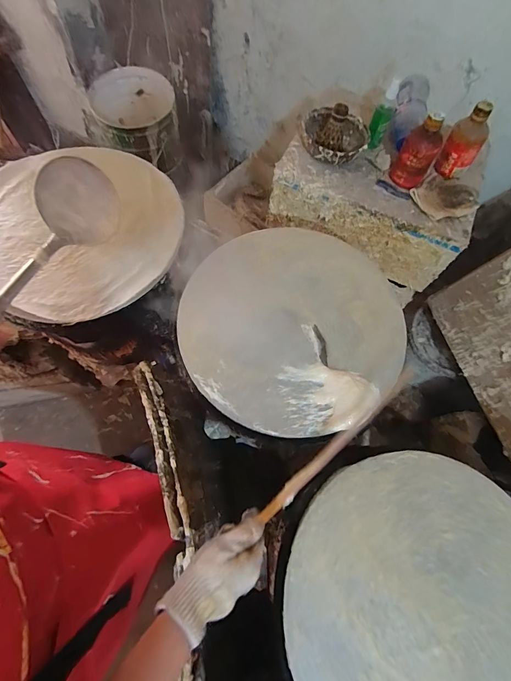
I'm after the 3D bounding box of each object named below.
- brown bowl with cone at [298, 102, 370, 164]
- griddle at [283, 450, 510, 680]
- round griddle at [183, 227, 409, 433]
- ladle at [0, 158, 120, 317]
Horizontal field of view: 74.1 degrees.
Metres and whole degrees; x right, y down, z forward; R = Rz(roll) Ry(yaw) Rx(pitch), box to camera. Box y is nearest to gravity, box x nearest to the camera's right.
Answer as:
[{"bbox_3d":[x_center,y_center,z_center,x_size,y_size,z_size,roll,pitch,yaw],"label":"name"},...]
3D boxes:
[{"bbox_3d":[0.170,-0.442,0.711,0.135,0.097,0.126,1,70,-2],"label":"brown bowl with cone"},{"bbox_3d":[0.228,0.350,0.441,0.367,0.022,0.371,1,70,-2],"label":"griddle"},{"bbox_3d":[0.061,-0.036,0.569,0.355,0.027,0.369,1,70,-2],"label":"round griddle"},{"bbox_3d":[-0.261,-0.054,0.359,0.082,0.061,0.325,24,72,6],"label":"ladle"}]

